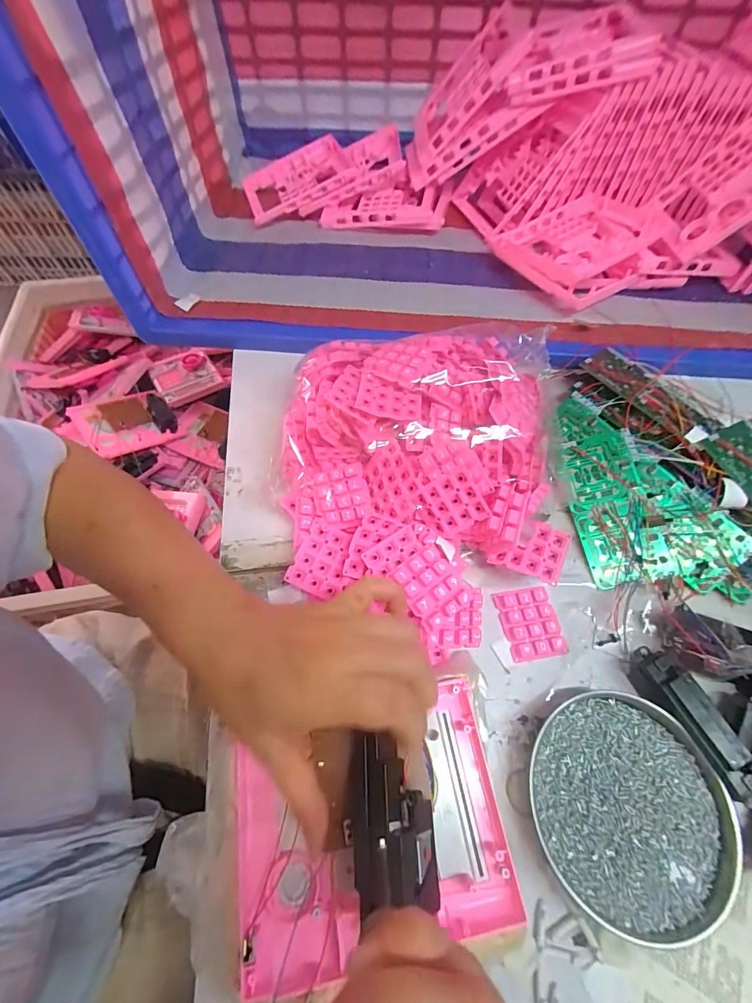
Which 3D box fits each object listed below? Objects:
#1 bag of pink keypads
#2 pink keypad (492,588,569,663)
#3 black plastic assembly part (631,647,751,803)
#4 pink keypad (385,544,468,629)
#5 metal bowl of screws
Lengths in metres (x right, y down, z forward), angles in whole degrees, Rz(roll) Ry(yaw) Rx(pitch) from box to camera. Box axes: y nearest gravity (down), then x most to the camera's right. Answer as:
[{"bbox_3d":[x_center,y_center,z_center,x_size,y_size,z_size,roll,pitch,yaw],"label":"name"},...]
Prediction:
[{"bbox_3d":[0.043,-0.070,0.378,0.246,0.078,0.214,9,62,3],"label":"bag of pink keypads"},{"bbox_3d":[0.136,0.106,0.342,0.047,0.005,0.058,-9,63,-6],"label":"pink keypad"},{"bbox_3d":[0.235,0.161,0.292,0.025,0.037,0.100,-21,64,-12],"label":"black plastic assembly part"},{"bbox_3d":[0.045,0.067,0.318,0.049,0.013,0.056,-35,68,-18],"label":"pink keypad"},{"bbox_3d":[0.178,0.212,0.277,0.129,0.022,0.133,-3,62,-2],"label":"metal bowl of screws"}]

